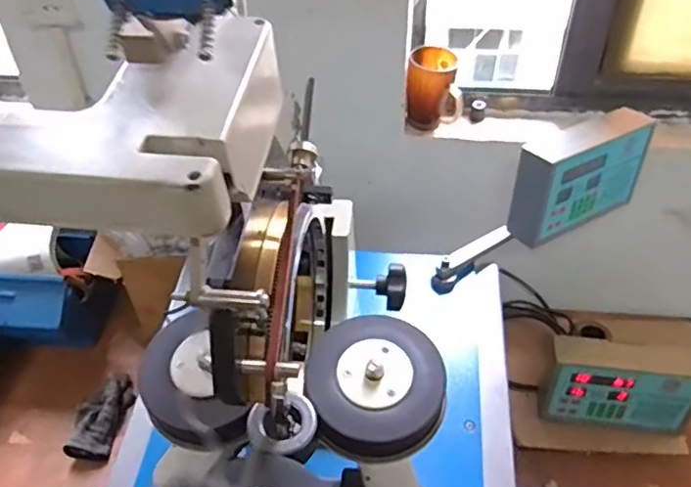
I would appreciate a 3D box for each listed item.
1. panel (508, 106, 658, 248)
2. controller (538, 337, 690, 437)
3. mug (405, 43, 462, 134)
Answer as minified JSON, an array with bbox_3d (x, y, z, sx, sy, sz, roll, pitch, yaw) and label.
[{"bbox_3d":[0.352,-0.104,0.899,0.227,0.138,0.073,-23,46,-23],"label":"panel"},{"bbox_3d":[0.440,0.233,0.962,0.225,0.152,0.078,4,42,6],"label":"controller"},{"bbox_3d":[0.148,-0.257,0.985,0.088,0.113,0.078,6,42,8],"label":"mug"}]

